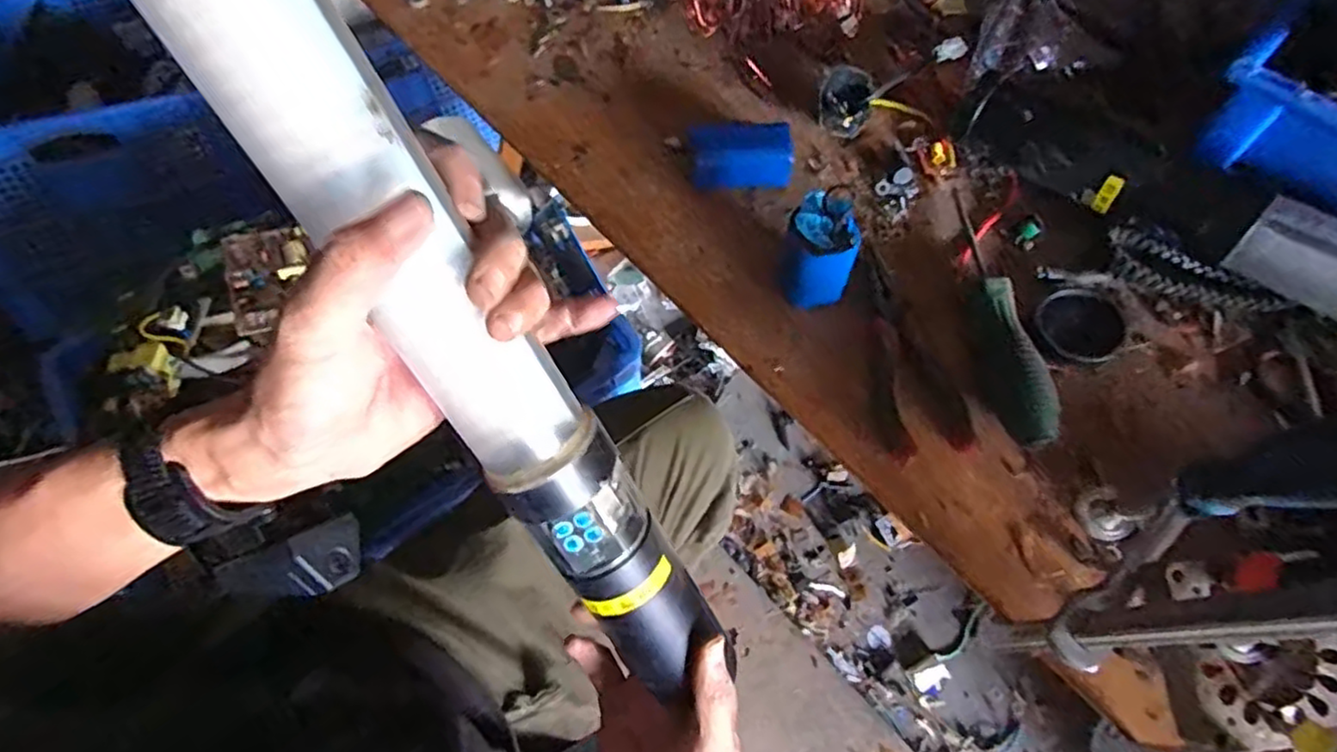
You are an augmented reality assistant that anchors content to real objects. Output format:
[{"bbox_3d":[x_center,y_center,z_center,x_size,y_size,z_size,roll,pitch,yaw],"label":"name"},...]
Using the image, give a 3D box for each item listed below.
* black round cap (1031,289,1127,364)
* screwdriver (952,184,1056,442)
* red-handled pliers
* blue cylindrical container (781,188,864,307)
[{"bbox_3d":[0.257,-0.030,0.429,0.049,0.014,0.060,33,70,14],"label":"black round cap"},{"bbox_3d":[0.202,-0.044,0.429,0.029,0.027,0.184,-3,65,-1],"label":"screwdriver"},{"bbox_3d":[0.142,-0.018,0.427,0.052,0.012,0.142,-11,66,-5],"label":"red-handled pliers"},{"bbox_3d":[0.093,-0.073,0.420,0.041,0.068,0.045,0,65,0],"label":"blue cylindrical container"}]

